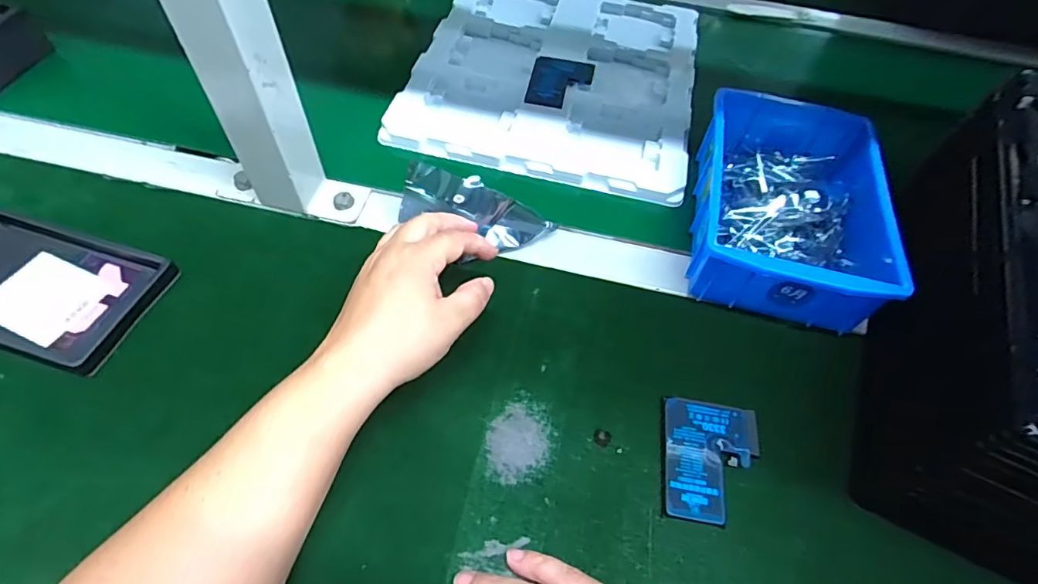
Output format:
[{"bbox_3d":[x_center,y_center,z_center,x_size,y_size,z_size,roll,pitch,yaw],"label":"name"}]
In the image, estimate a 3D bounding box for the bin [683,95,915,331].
[{"bbox_3d":[0.211,-0.073,0.421,0.127,0.066,0.202,14,56,5],"label":"bin"}]

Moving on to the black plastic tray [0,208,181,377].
[{"bbox_3d":[-0.333,-0.006,0.363,0.158,0.014,0.094,17,56,7],"label":"black plastic tray"}]

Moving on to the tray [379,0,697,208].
[{"bbox_3d":[0.042,-0.239,0.550,0.274,0.017,0.326,12,56,3],"label":"tray"}]

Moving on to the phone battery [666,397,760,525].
[{"bbox_3d":[0.121,0.106,0.329,0.058,0.007,0.075,11,56,2],"label":"phone battery"}]

